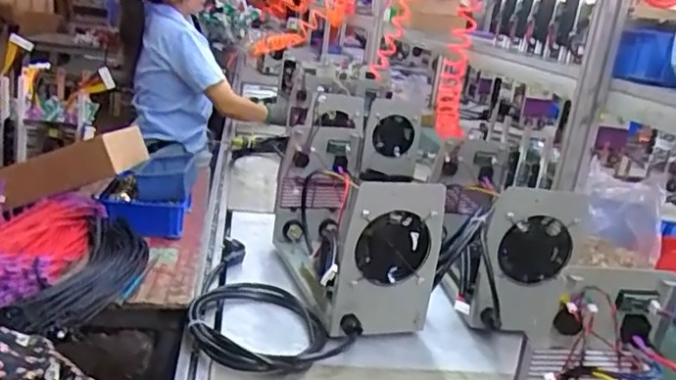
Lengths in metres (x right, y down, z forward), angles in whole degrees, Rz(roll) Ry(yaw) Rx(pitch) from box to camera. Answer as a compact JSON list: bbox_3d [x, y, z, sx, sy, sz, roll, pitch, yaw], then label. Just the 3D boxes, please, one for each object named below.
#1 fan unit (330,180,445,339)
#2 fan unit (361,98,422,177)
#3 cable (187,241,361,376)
[{"bbox_3d":[0.072,0.106,0.885,0.145,0.235,0.034,0,19,-23],"label":"fan unit"},{"bbox_3d":[0.147,-0.142,1.679,0.153,0.189,0.045,2,34,-13],"label":"fan unit"},{"bbox_3d":[-0.103,0.170,0.948,0.219,0.032,0.351,5,17,-9],"label":"cable"}]

